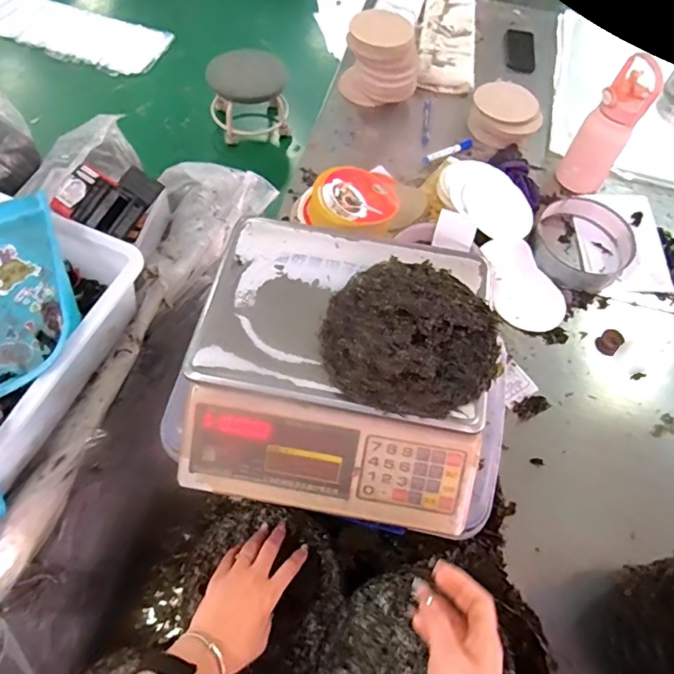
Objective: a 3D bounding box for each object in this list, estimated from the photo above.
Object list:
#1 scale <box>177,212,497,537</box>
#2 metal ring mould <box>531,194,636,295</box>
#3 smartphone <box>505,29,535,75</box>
[{"bbox_3d":[0.011,0.036,0.586,0.347,0.113,0.306,9,61,1],"label":"scale"},{"bbox_3d":[0.472,-0.179,0.978,0.185,0.041,0.195,35,64,14],"label":"metal ring mould"},{"bbox_3d":[0.486,-0.757,1.339,0.073,0.005,0.157,5,68,4],"label":"smartphone"}]

